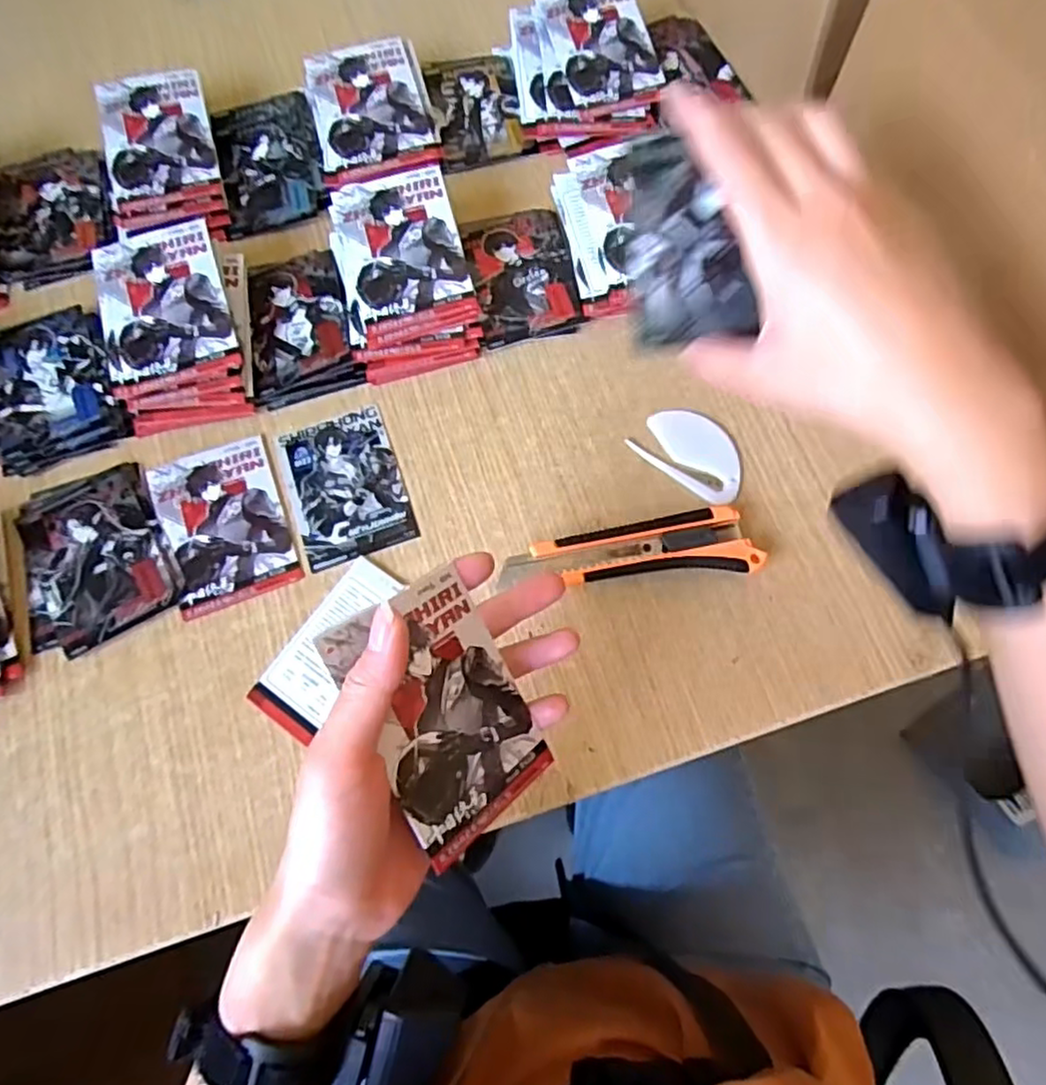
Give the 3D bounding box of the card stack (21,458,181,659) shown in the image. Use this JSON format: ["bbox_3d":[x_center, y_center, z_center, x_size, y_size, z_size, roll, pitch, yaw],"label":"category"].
[{"bbox_3d":[-0.265,0.007,0.419,0.089,0.006,0.110,-26,72,-8],"label":"card stack"}]

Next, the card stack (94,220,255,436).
[{"bbox_3d":[-0.226,-0.139,0.446,0.088,0.021,0.125,-9,87,-1],"label":"card stack"}]

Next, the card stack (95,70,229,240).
[{"bbox_3d":[-0.264,-0.278,0.498,0.078,0.029,0.126,-13,71,-3],"label":"card stack"}]

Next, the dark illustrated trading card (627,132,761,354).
[{"bbox_3d":[0.082,-0.146,0.336,0.058,0.009,0.096,-6,98,-2],"label":"dark illustrated trading card"}]

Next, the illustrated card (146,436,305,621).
[{"bbox_3d":[-0.185,-0.013,0.424,0.073,0.004,0.105,-21,72,-6],"label":"illustrated card"}]

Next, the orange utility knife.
[{"bbox_3d":[0.061,0.005,0.405,0.148,0.018,0.037,-4,71,0],"label":"orange utility knife"}]

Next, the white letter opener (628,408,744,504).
[{"bbox_3d":[0.108,-0.058,0.432,0.072,0.004,0.046,37,75,13],"label":"white letter opener"}]

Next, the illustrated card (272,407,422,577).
[{"bbox_3d":[-0.112,-0.036,0.432,0.068,0.004,0.097,-19,71,-5],"label":"illustrated card"}]

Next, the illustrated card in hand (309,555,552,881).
[{"bbox_3d":[-0.032,0.070,0.288,0.069,0.004,0.103,-32,99,-40],"label":"illustrated card in hand"}]

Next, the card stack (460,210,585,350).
[{"bbox_3d":[-0.001,-0.187,0.476,0.070,0.009,0.104,-9,71,-2],"label":"card stack"}]

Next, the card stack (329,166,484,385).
[{"bbox_3d":[-0.081,-0.178,0.456,0.084,0.040,0.125,-15,71,-4],"label":"card stack"}]

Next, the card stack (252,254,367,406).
[{"bbox_3d":[-0.154,-0.150,0.465,0.071,0.013,0.108,-18,71,-5],"label":"card stack"}]

